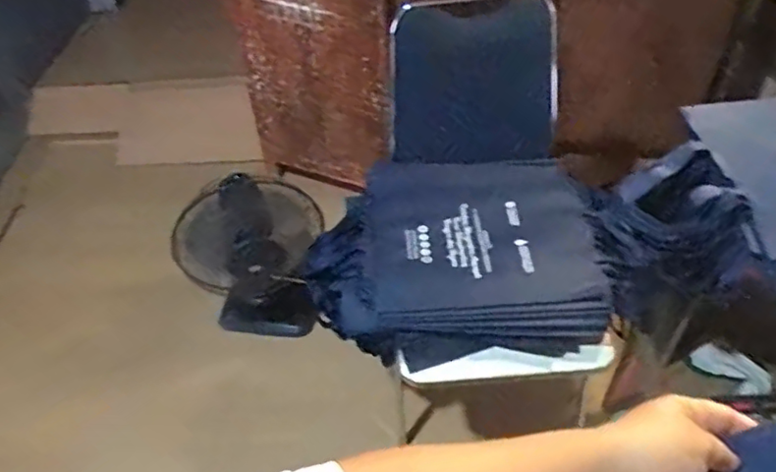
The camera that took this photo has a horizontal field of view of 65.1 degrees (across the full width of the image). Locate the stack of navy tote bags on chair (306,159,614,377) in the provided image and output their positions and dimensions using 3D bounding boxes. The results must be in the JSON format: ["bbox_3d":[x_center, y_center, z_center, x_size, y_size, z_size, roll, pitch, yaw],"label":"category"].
[{"bbox_3d":[0.114,0.028,1.170,0.536,0.124,0.410,-3,46,2],"label":"stack of navy tote bags on chair"}]

